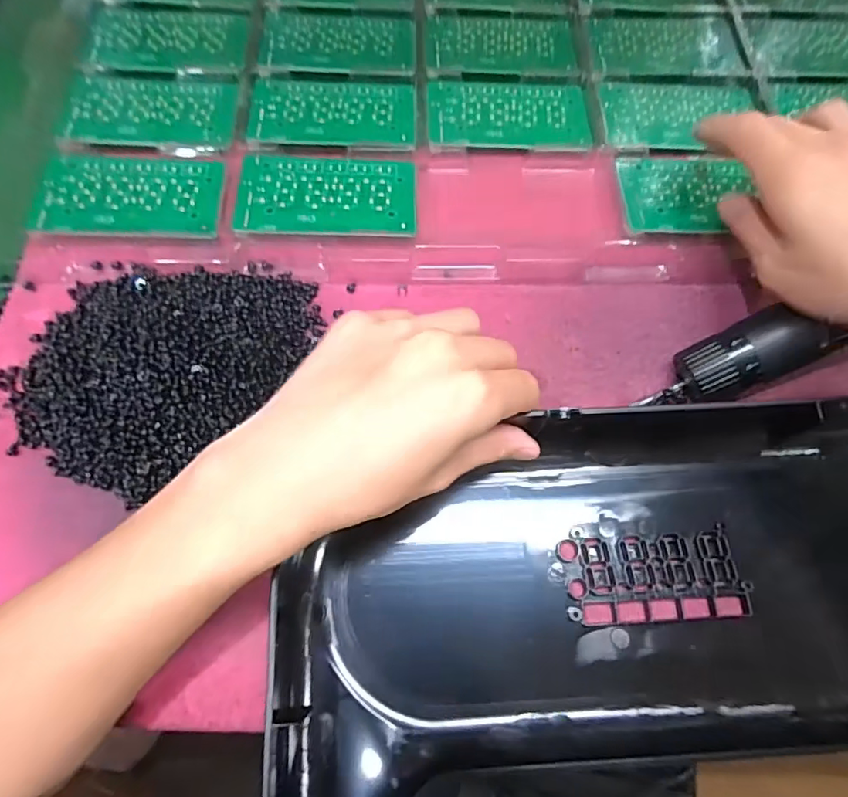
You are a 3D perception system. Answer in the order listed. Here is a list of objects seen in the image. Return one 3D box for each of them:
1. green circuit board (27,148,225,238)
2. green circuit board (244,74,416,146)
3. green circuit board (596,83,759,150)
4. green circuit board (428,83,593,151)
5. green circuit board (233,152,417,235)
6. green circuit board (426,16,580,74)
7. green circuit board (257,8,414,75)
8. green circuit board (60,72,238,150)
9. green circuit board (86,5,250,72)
[{"bbox_3d":[-0.171,-0.120,0.319,0.100,0.004,0.058,2,68,-5],"label":"green circuit board"},{"bbox_3d":[-0.059,-0.187,0.351,0.104,0.005,0.059,0,70,-1],"label":"green circuit board"},{"bbox_3d":[0.173,-0.190,0.362,0.105,0.004,0.059,-2,70,-2],"label":"green circuit board"},{"bbox_3d":[0.056,-0.189,0.359,0.106,0.005,0.057,-2,70,-2],"label":"green circuit board"},{"bbox_3d":[-0.058,-0.122,0.326,0.104,0.005,0.057,1,70,-1],"label":"green circuit board"},{"bbox_3d":[0.055,-0.253,0.385,0.105,0.005,0.059,-3,70,-2],"label":"green circuit board"},{"bbox_3d":[-0.060,-0.248,0.377,0.103,0.005,0.060,1,70,-1],"label":"green circuit board"},{"bbox_3d":[-0.172,-0.183,0.345,0.101,0.004,0.059,1,66,-5],"label":"green circuit board"},{"bbox_3d":[-0.173,-0.245,0.369,0.101,0.004,0.057,2,70,0],"label":"green circuit board"}]

